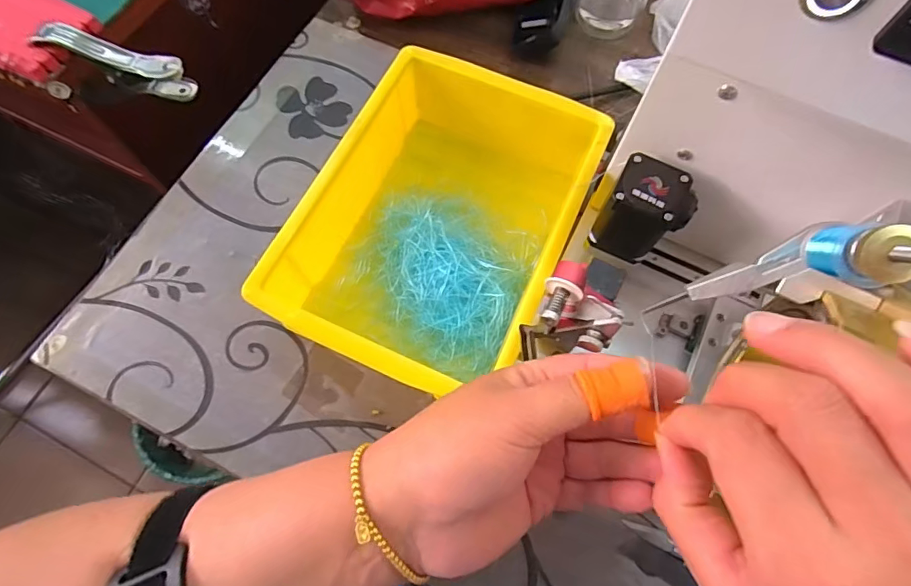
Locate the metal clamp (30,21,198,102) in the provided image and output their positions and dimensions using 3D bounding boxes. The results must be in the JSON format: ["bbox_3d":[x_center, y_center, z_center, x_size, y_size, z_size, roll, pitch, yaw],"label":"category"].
[{"bbox_3d":[-0.260,-0.178,0.374,0.105,0.049,0.023,19,69,-8],"label":"metal clamp"}]

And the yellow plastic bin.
[{"bbox_3d":[-0.005,-0.059,0.370,0.175,0.076,0.258,25,71,9],"label":"yellow plastic bin"}]

